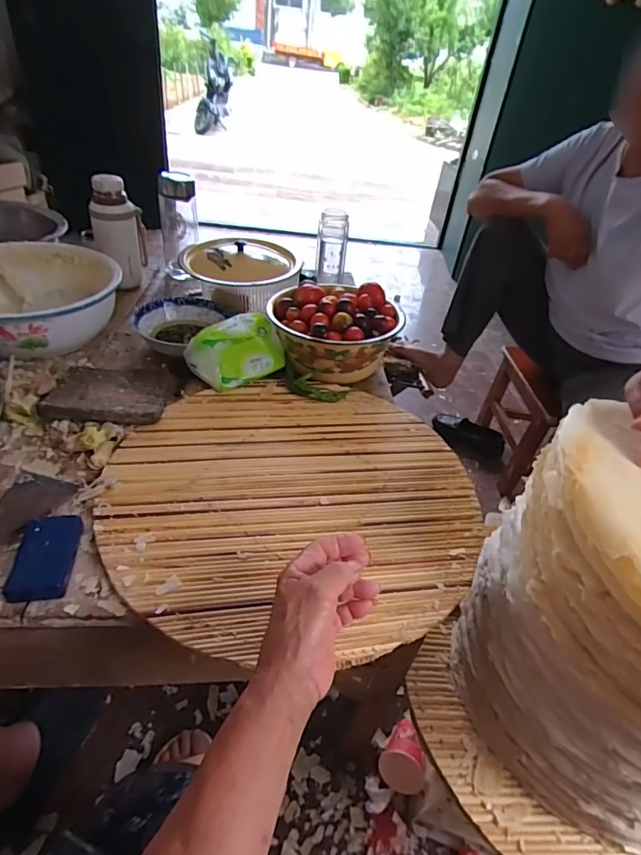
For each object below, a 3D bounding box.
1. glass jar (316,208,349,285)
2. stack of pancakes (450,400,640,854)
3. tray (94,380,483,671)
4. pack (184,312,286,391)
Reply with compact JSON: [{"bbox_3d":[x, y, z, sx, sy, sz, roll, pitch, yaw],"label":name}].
[{"bbox_3d":[0.027,-0.402,1.059,0.069,0.141,0.061,6,39,-2],"label":"glass jar"},{"bbox_3d":[0.386,0.201,0.530,0.353,0.319,0.339,-21,47,-31],"label":"stack of pancakes"},{"bbox_3d":[-0.035,0.075,0.599,0.444,0.022,0.423,5,39,-4],"label":"tray"},{"bbox_3d":[-0.132,-0.125,0.766,0.146,0.088,0.085,-20,46,-30],"label":"pack"}]

